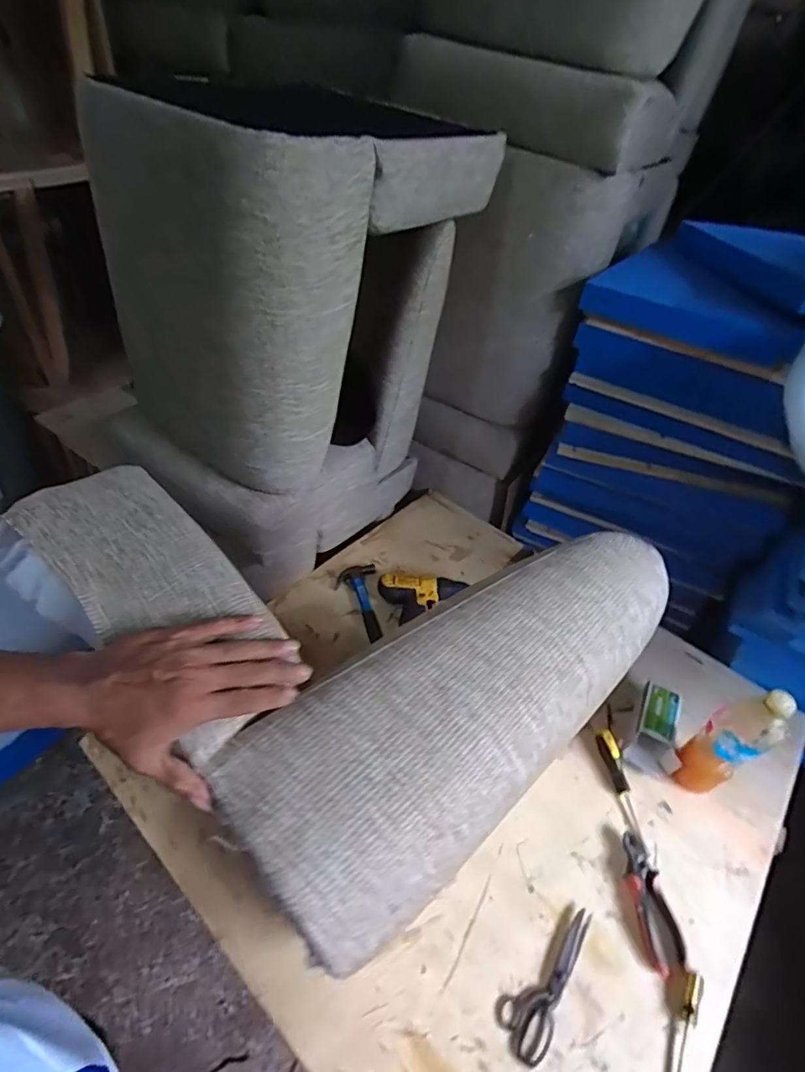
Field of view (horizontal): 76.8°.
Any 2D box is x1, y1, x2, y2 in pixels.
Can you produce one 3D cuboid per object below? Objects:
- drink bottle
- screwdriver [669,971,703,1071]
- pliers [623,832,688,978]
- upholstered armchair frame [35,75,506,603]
[{"bbox_3d":[0.514,0.327,0.804,0.070,0.257,0.077,-22,50,-26],"label":"drink bottle"},{"bbox_3d":[0.358,0.666,0.652,0.023,0.018,0.190,26,47,20],"label":"screwdriver"},{"bbox_3d":[0.371,0.545,0.763,0.054,0.018,0.168,0,44,-6],"label":"pliers"},{"bbox_3d":[-0.226,-0.354,1.005,0.501,0.730,0.536,26,47,20],"label":"upholstered armchair frame"}]

